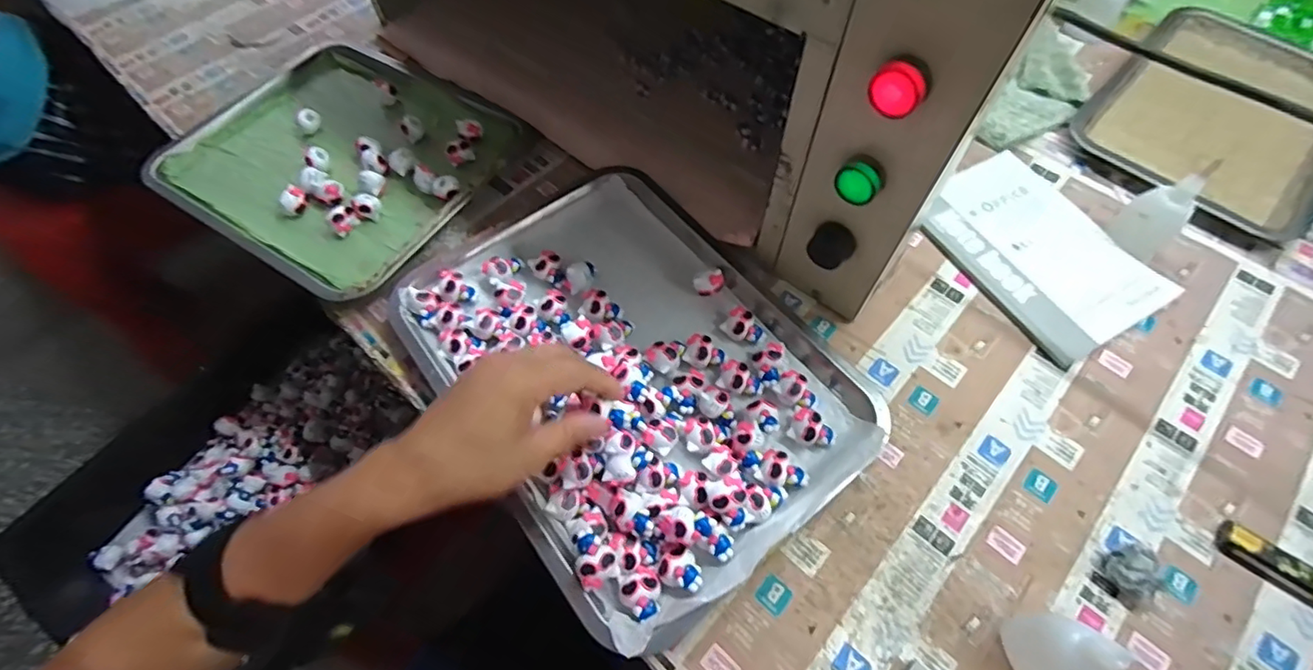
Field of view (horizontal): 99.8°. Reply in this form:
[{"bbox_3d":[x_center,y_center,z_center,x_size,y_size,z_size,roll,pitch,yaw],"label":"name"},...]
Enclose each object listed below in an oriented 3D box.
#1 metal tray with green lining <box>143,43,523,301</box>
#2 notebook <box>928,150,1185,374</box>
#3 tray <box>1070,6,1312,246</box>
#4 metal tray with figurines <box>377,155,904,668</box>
[{"bbox_3d":[-0.326,-0.184,0.574,0.335,0.034,0.259,28,67,19],"label":"metal tray with green lining"},{"bbox_3d":[0.343,-0.078,0.499,0.138,0.007,0.191,-28,66,-13],"label":"notebook"},{"bbox_3d":[0.596,-0.232,0.581,0.289,0.028,0.210,-42,69,-18],"label":"tray"},{"bbox_3d":[-0.023,0.016,0.435,0.272,0.037,0.352,-37,68,-17],"label":"metal tray with figurines"}]

